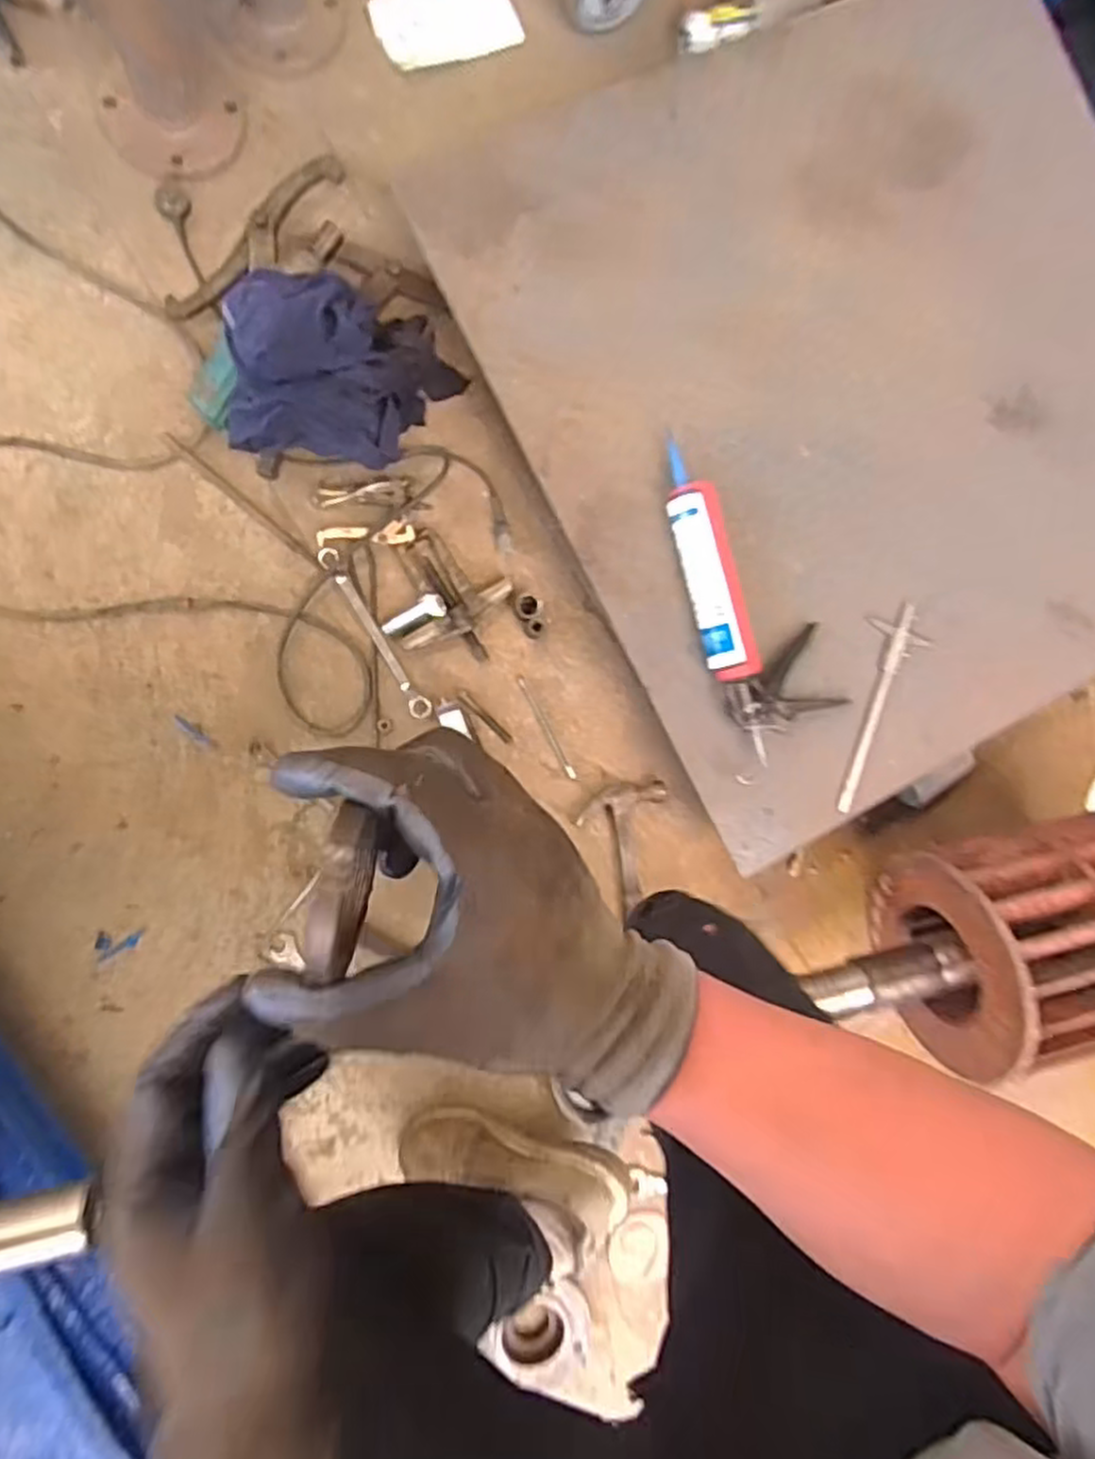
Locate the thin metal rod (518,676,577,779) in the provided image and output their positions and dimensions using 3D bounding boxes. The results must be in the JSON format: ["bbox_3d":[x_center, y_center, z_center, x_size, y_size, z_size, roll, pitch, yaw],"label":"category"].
[{"bbox_3d":[-0.001,-0.002,1.030,0.010,0.012,0.156,-29,94,-9],"label":"thin metal rod"}]

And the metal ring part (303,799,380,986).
[{"bbox_3d":[-0.074,0.059,0.278,0.015,0.071,0.067,11,87,-9],"label":"metal ring part"}]

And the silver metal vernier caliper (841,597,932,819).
[{"bbox_3d":[0.440,-0.029,1.001,0.085,0.012,0.287,19,86,-9],"label":"silver metal vernier caliper"}]

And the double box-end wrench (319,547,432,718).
[{"bbox_3d":[-0.226,-0.126,0.987,0.026,0.014,0.253,-32,94,-9],"label":"double box-end wrench"}]

